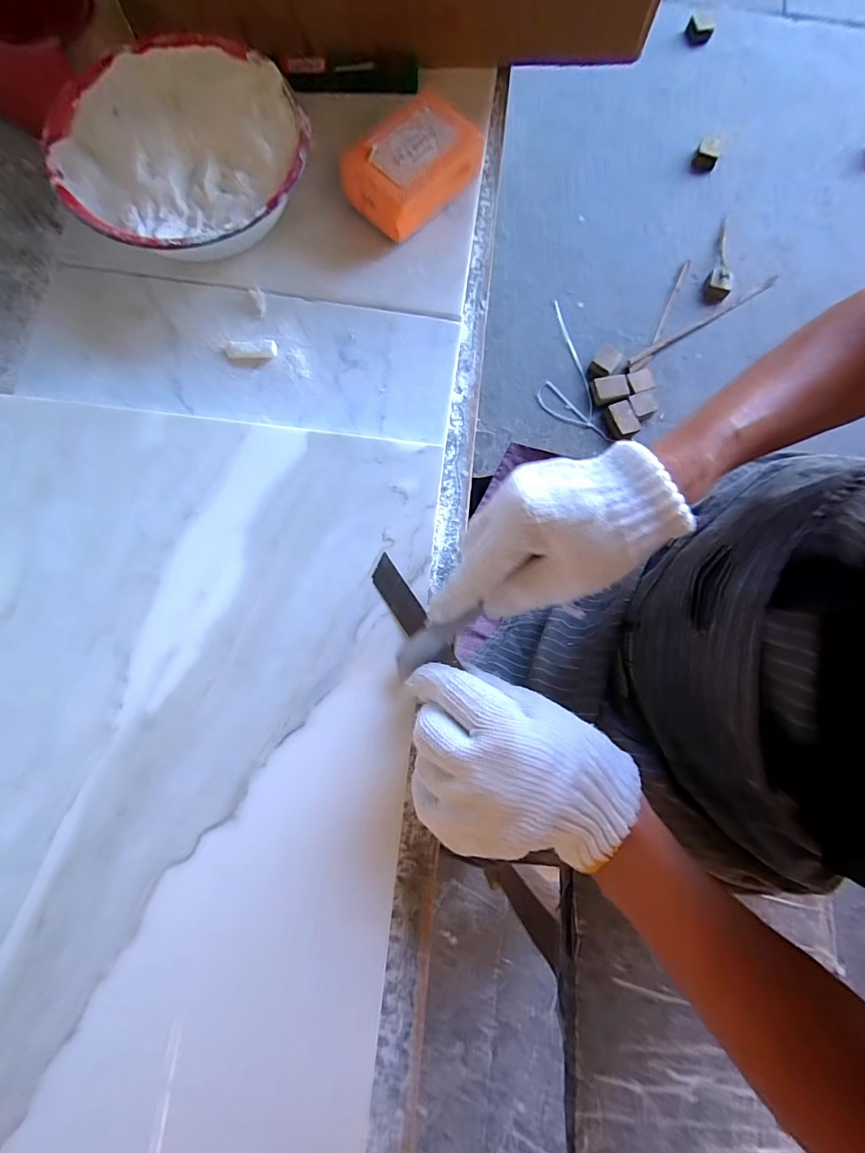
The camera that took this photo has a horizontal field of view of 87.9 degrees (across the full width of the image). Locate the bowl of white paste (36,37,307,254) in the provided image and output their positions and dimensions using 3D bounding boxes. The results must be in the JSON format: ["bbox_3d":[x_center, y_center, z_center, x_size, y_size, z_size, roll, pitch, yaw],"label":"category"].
[{"bbox_3d":[-0.170,-0.289,0.323,0.170,0.055,0.165,0,82,-2],"label":"bowl of white paste"}]

